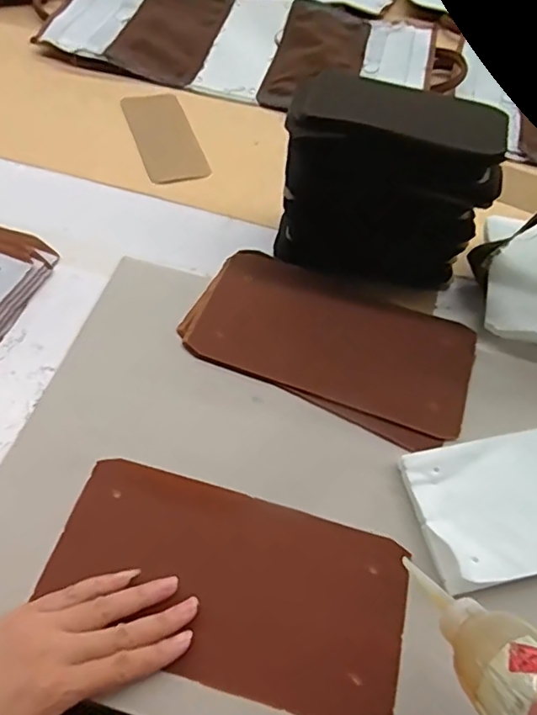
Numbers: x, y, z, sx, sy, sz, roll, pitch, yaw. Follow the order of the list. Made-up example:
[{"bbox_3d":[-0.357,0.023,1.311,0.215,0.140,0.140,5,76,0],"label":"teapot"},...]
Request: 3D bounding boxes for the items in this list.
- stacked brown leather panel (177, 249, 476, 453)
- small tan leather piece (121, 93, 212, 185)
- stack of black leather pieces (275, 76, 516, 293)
[{"bbox_3d":[0.059,-0.019,0.532,0.258,0.011,0.145,23,58,9],"label":"stacked brown leather panel"},{"bbox_3d":[-0.128,-0.269,0.687,0.068,0.009,0.166,-20,61,-8],"label":"small tan leather piece"},{"bbox_3d":[0.103,-0.152,0.523,0.187,0.178,0.069,21,57,8],"label":"stack of black leather pieces"}]

